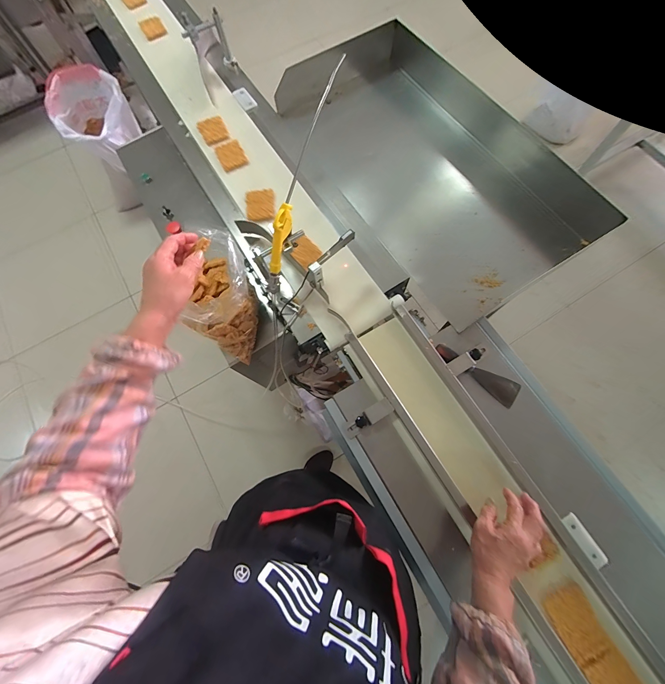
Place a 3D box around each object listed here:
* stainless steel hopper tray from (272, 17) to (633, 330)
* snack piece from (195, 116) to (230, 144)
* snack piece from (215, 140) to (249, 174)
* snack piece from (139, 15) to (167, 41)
[{"bbox_3d":[0.237,-0.449,0.809,0.497,0.188,0.804,-33,74,-8],"label":"stainless steel hopper tray"},{"bbox_3d":[-0.328,-0.581,0.828,0.069,0.008,0.092,-26,74,-6],"label":"snack piece"},{"bbox_3d":[-0.268,-0.495,0.805,0.066,0.009,0.086,-28,74,-7],"label":"snack piece"},{"bbox_3d":[-0.574,-1.003,0.968,0.066,0.015,0.089,-28,74,-7],"label":"snack piece"}]

